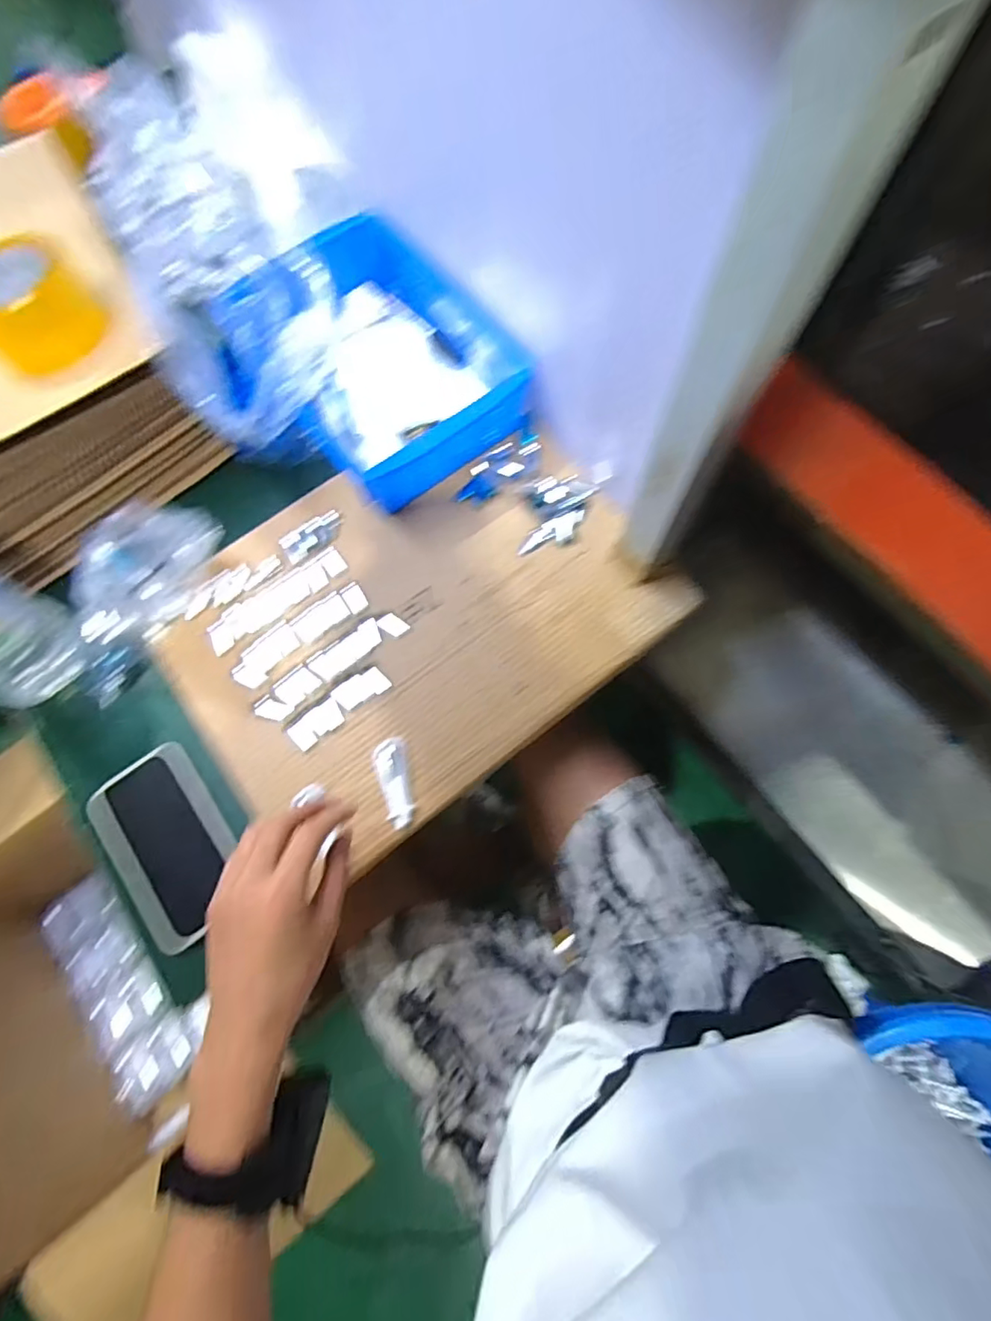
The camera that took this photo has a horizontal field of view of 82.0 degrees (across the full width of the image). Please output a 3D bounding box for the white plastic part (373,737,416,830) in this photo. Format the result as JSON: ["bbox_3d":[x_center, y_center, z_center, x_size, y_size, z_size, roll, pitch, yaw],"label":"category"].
[{"bbox_3d":[-0.094,0.113,0.529,0.030,0.007,0.081,-13,73,-2],"label":"white plastic part"}]

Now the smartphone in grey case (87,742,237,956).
[{"bbox_3d":[-0.294,0.166,0.516,0.097,0.014,0.165,-35,75,-8],"label":"smartphone in grey case"}]

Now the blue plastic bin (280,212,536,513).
[{"bbox_3d":[-0.114,-0.329,0.617,0.234,0.097,0.294,-36,75,-8],"label":"blue plastic bin"}]

